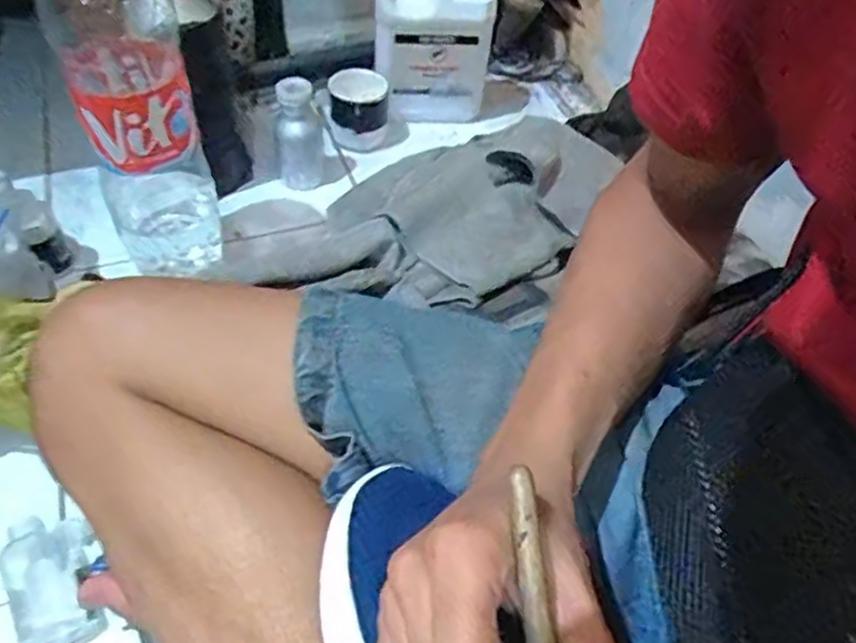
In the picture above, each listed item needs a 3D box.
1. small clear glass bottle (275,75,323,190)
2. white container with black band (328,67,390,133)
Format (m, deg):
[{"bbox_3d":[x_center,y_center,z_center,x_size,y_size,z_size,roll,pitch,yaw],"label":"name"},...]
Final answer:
[{"bbox_3d":[-0.131,-0.183,0.703,0.051,0.103,0.042,-4,49,-8],"label":"small clear glass bottle"},{"bbox_3d":[-0.075,-0.238,0.769,0.061,0.055,0.057,0,49,-5],"label":"white container with black band"}]

